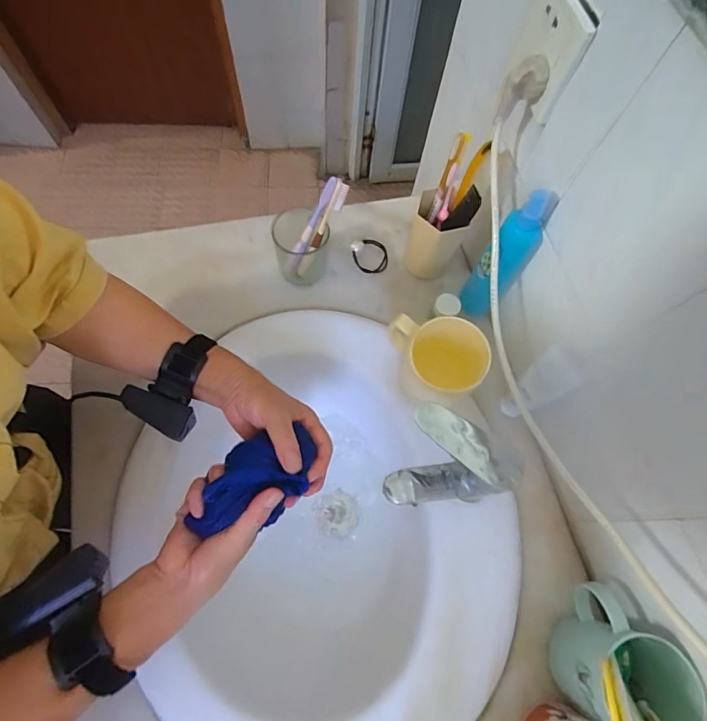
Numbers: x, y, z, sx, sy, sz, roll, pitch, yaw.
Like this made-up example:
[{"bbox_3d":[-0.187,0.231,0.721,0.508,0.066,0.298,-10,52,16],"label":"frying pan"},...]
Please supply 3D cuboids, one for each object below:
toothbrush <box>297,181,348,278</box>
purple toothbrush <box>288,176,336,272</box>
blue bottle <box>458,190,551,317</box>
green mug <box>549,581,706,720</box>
[{"bbox_3d":[-0.042,-0.165,0.545,0.015,0.140,0.015,-21,67,-43],"label":"toothbrush"},{"bbox_3d":[-0.055,-0.175,0.550,0.017,0.135,0.009,46,36,15],"label":"purple toothbrush"},{"bbox_3d":[0.170,-0.114,0.495,0.050,0.181,0.049,1,68,-3],"label":"blue bottle"},{"bbox_3d":[0.250,0.278,0.409,0.091,0.101,0.114,5,68,-2],"label":"green mug"}]

